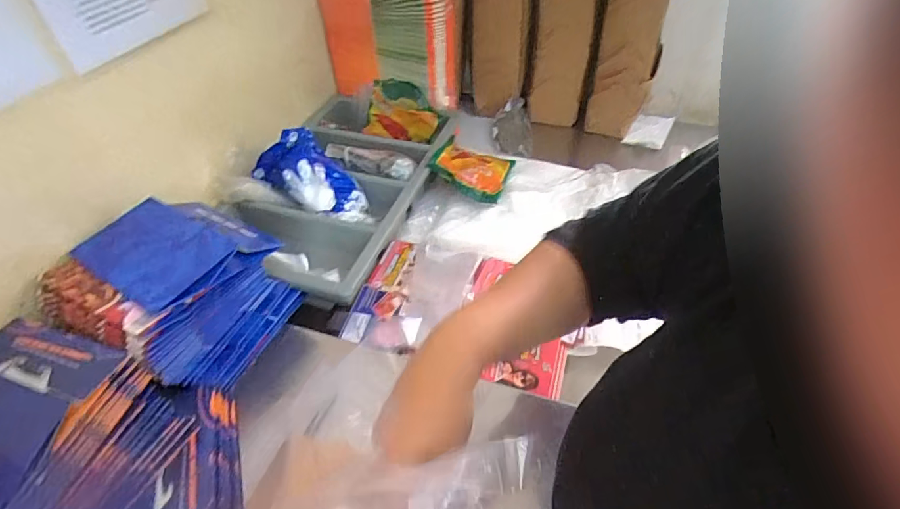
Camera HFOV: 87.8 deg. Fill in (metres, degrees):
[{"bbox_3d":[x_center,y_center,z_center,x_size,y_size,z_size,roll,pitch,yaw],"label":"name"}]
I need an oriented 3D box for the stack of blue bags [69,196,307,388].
[{"bbox_3d":[-0.298,0.032,0.566,0.171,0.126,0.208,-34,53,-28],"label":"stack of blue bags"}]

